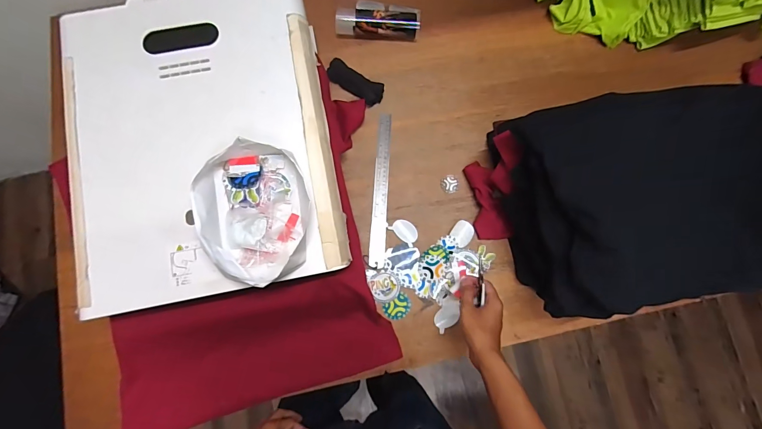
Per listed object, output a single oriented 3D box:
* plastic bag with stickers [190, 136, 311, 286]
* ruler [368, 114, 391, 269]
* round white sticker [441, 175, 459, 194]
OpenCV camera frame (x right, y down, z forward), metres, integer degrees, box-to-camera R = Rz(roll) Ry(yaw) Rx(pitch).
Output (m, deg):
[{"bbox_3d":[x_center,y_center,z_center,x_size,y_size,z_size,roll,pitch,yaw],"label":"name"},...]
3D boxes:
[{"bbox_3d":[-0.187,-0.003,0.505,0.151,0.053,0.196,2,80,0],"label":"plastic bag with stickers"},{"bbox_3d":[0.001,-0.054,0.710,0.031,0.005,0.321,3,80,6],"label":"ruler"},{"bbox_3d":[0.144,-0.063,0.714,0.036,0.004,0.039,0,80,-1],"label":"round white sticker"}]

